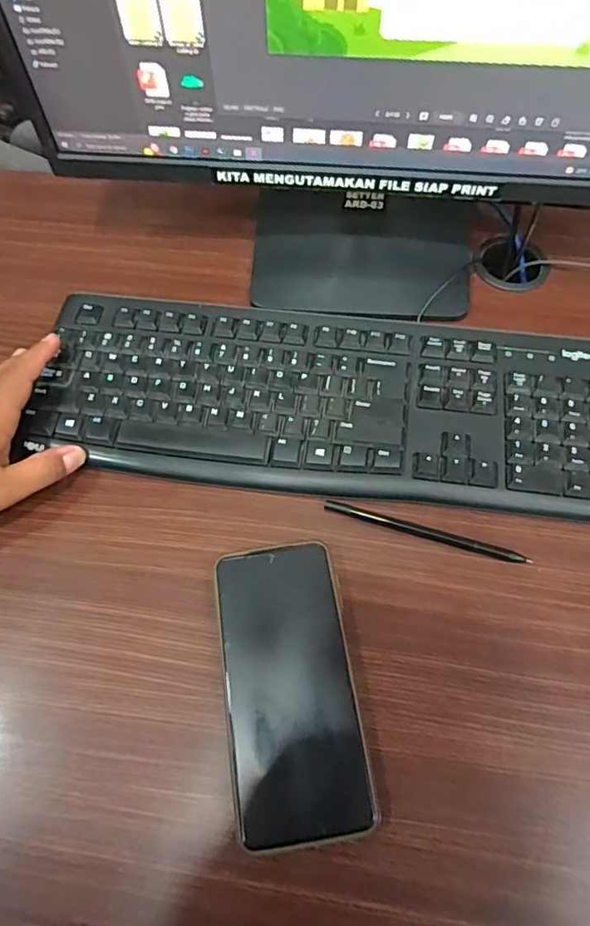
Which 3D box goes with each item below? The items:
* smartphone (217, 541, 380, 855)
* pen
[{"bbox_3d":[-0.003,0.132,0.323,0.075,0.013,0.163,-9,64,-2],"label":"smartphone"},{"bbox_3d":[0.088,0.047,0.363,0.137,0.004,0.008,15,66,9],"label":"pen"}]

